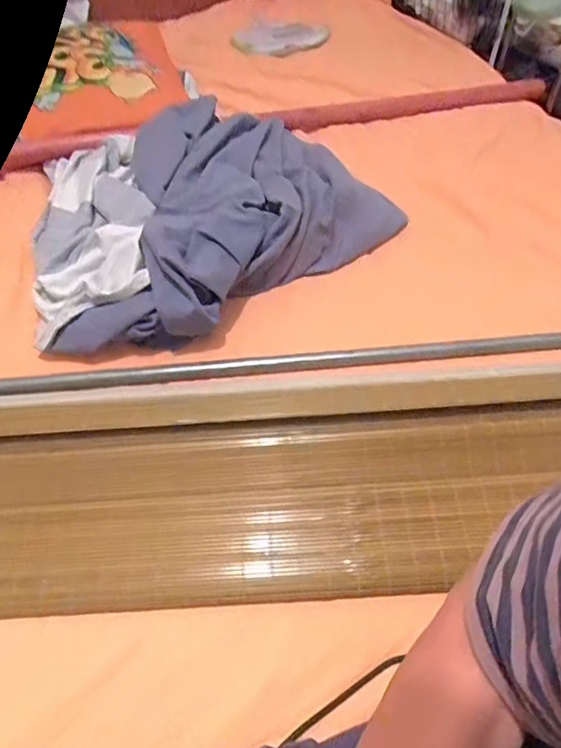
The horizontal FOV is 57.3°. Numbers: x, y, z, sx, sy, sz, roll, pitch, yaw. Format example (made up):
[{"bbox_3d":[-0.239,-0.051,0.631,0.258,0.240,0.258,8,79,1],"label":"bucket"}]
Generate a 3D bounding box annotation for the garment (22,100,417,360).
[{"bbox_3d":[-0.127,-0.250,0.726,0.451,0.109,0.409,-34,59,-21],"label":"garment"}]

